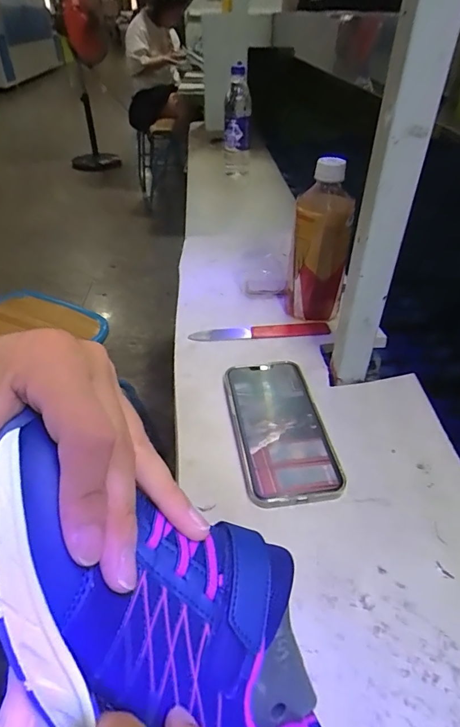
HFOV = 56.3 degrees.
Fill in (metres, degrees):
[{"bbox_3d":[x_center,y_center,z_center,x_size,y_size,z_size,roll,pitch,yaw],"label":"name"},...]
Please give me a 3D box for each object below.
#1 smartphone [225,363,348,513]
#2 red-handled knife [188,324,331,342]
[{"bbox_3d":[0.046,0.058,0.405,0.080,0.012,0.164,-6,41,-7],"label":"smartphone"},{"bbox_3d":[0.037,-0.039,0.519,0.167,0.006,0.023,-2,40,-2],"label":"red-handled knife"}]

